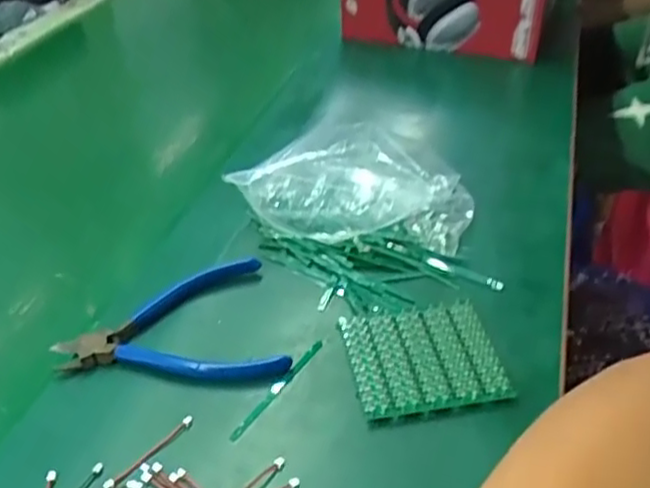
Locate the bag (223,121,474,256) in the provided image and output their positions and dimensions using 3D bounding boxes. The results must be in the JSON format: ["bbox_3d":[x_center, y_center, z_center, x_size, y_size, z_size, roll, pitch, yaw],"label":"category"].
[{"bbox_3d":[0.021,-0.044,0.515,0.176,0.057,0.091,4,38,10],"label":"bag"}]

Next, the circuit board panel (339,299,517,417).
[{"bbox_3d":[0.058,0.067,0.417,0.085,0.010,0.079,-8,38,-5],"label":"circuit board panel"}]

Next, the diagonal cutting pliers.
[{"bbox_3d":[-0.098,0.050,0.444,0.139,0.011,0.104,-6,38,-4],"label":"diagonal cutting pliers"}]

